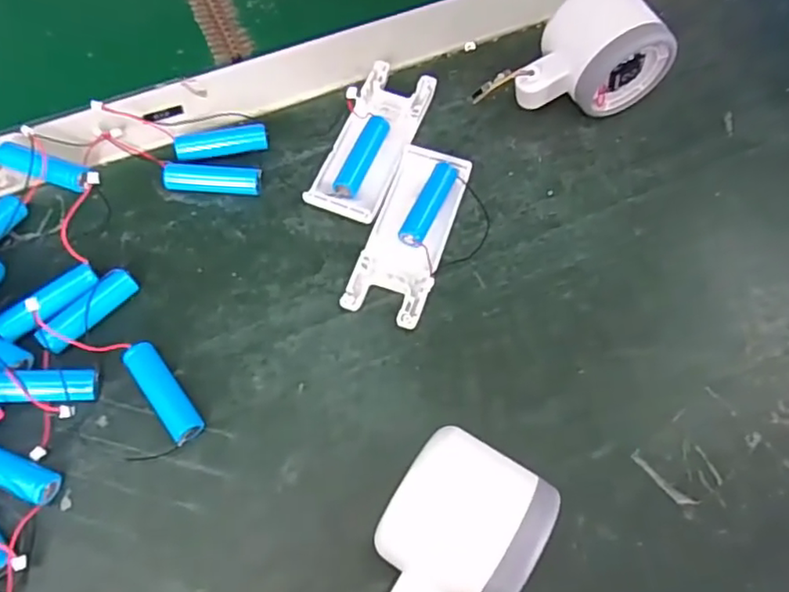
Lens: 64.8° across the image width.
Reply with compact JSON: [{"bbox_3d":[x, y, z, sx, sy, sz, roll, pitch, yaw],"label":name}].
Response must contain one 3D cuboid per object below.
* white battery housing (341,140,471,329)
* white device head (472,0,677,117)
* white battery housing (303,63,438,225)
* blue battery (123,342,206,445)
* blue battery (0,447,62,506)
[{"bbox_3d":[0.008,-0.034,0.332,0.040,0.013,0.105,18,66,6],"label":"white battery housing"},{"bbox_3d":[0.102,-0.135,0.360,0.102,0.055,0.055,-20,67,-11],"label":"white device head"},{"bbox_3d":[-0.013,-0.089,0.355,0.043,0.015,0.102,19,66,7],"label":"white battery housing"},{"bbox_3d":[-0.108,0.045,0.291,0.014,0.011,0.052,-35,71,-17],"label":"blue battery"},{"bbox_3d":[-0.171,0.075,0.271,0.048,0.012,0.014,20,66,7],"label":"blue battery"}]

